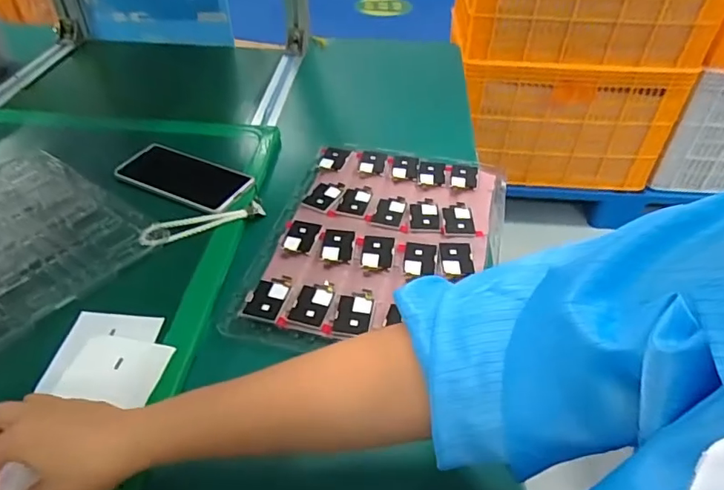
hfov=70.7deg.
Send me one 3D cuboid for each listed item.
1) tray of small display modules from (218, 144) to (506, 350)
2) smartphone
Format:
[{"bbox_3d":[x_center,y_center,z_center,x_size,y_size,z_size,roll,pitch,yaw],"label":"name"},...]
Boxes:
[{"bbox_3d":[0.023,-0.009,0.589,0.251,0.033,0.332,10,43,10],"label":"tray of small display modules"},{"bbox_3d":[-0.217,-0.088,0.635,0.157,0.013,0.080,18,45,18],"label":"smartphone"}]

